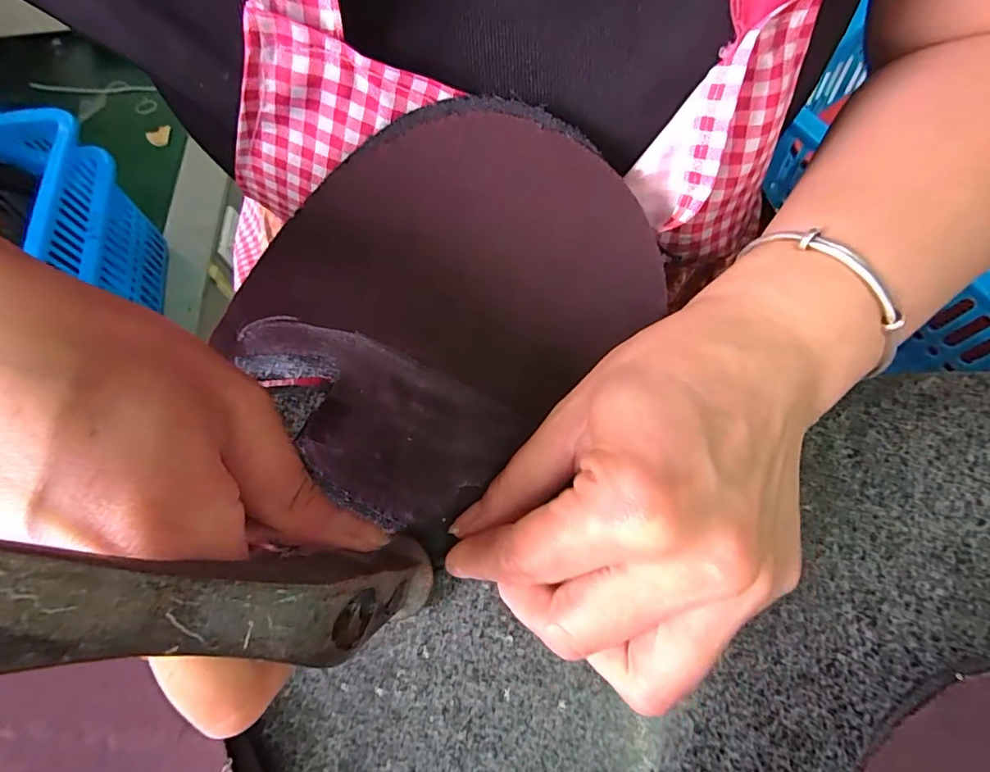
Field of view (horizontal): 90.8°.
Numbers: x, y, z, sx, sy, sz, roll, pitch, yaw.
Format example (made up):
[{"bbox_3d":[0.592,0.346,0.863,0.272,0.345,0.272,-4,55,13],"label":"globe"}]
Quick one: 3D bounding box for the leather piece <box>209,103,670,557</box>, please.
[{"bbox_3d":[-0.031,-0.036,0.190,0.135,0.085,0.141,43,75,15],"label":"leather piece"}]

